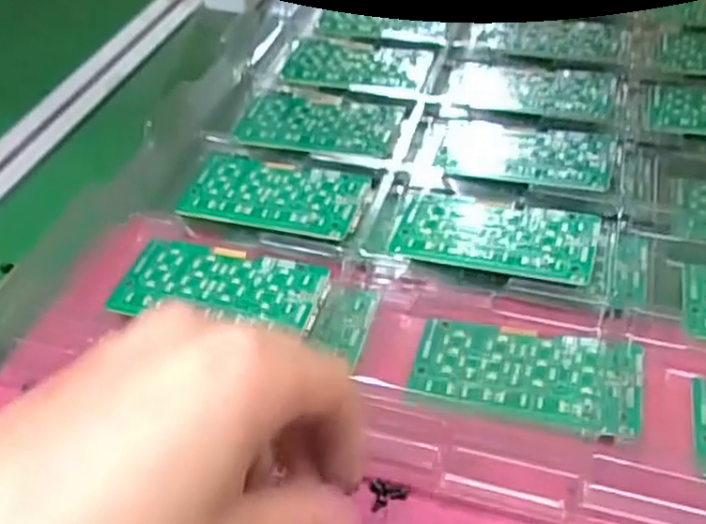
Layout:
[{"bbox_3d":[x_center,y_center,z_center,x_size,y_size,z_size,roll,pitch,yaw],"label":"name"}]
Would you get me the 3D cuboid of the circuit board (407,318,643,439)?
[{"bbox_3d":[0.073,0.047,0.313,0.093,0.010,0.046,11,49,14],"label":"circuit board"}]

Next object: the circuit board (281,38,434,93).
[{"bbox_3d":[0.002,-0.128,0.476,0.091,0.004,0.055,9,48,12],"label":"circuit board"}]

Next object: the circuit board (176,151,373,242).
[{"bbox_3d":[-0.040,-0.035,0.384,0.095,0.005,0.053,10,48,13],"label":"circuit board"}]

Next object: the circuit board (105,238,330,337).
[{"bbox_3d":[-0.061,0.013,0.338,0.095,0.011,0.047,12,49,15],"label":"circuit board"}]

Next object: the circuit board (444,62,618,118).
[{"bbox_3d":[0.109,-0.107,0.448,0.098,0.004,0.054,8,48,11],"label":"circuit board"}]

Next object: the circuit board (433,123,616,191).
[{"bbox_3d":[0.094,-0.059,0.401,0.092,0.005,0.050,9,48,12],"label":"circuit board"}]

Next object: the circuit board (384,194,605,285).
[{"bbox_3d":[0.069,-0.013,0.356,0.093,0.005,0.046,7,46,17],"label":"circuit board"}]

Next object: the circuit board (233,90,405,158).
[{"bbox_3d":[-0.020,-0.081,0.429,0.092,0.004,0.050,11,49,14],"label":"circuit board"}]

